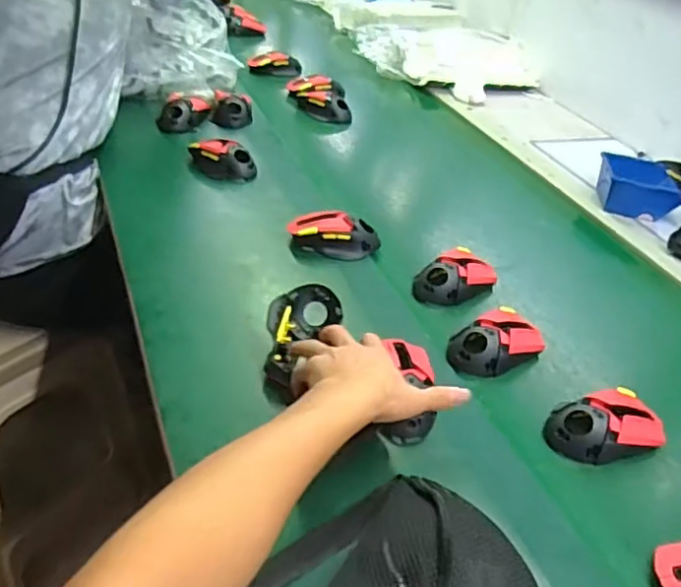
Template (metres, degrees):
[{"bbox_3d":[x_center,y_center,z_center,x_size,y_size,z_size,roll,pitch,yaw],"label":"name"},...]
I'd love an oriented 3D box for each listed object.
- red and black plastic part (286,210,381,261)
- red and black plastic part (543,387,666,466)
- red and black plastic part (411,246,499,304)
[{"bbox_3d":[-0.008,-0.075,0.815,0.113,0.040,0.057,14,38,7],"label":"red and black plastic part"},{"bbox_3d":[0.260,0.131,0.617,0.116,0.043,0.066,-6,41,-18],"label":"red and black plastic part"},{"bbox_3d":[0.146,-0.016,0.787,0.108,0.048,0.070,-25,49,-35],"label":"red and black plastic part"}]

